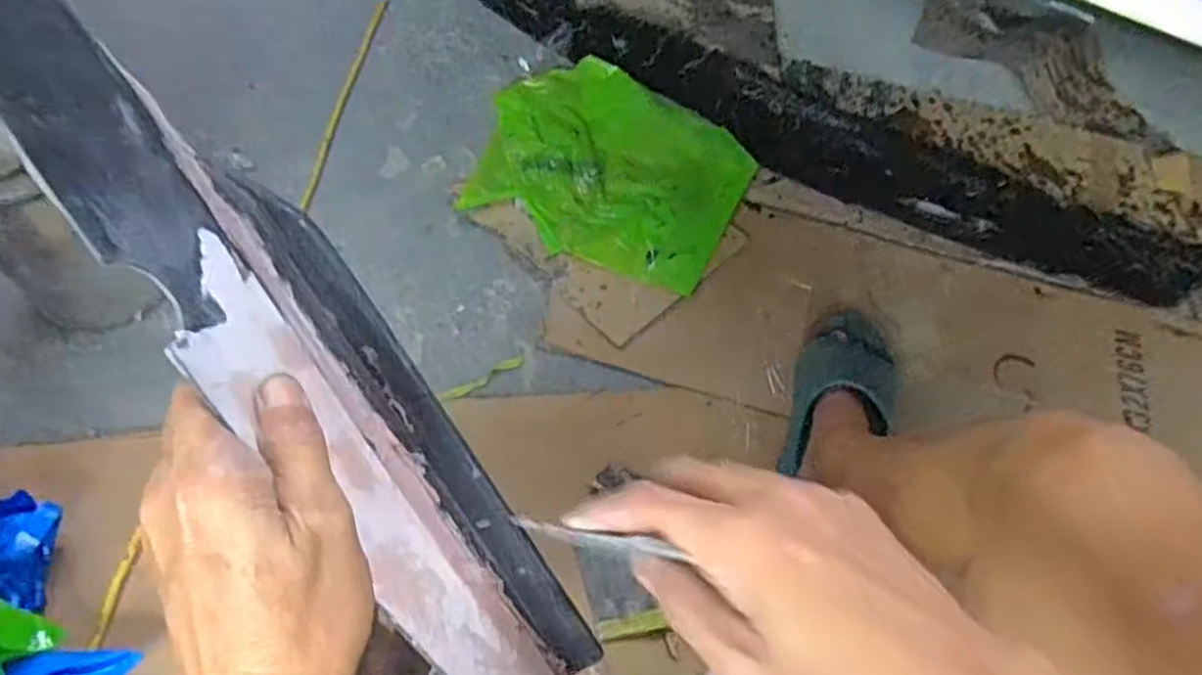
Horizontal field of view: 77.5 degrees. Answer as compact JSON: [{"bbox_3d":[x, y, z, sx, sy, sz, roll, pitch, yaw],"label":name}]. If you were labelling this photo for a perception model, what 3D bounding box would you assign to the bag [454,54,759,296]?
[{"bbox_3d":[0.005,-0.238,1.030,0.376,0.062,0.298,22,61,9],"label":"bag"}]

